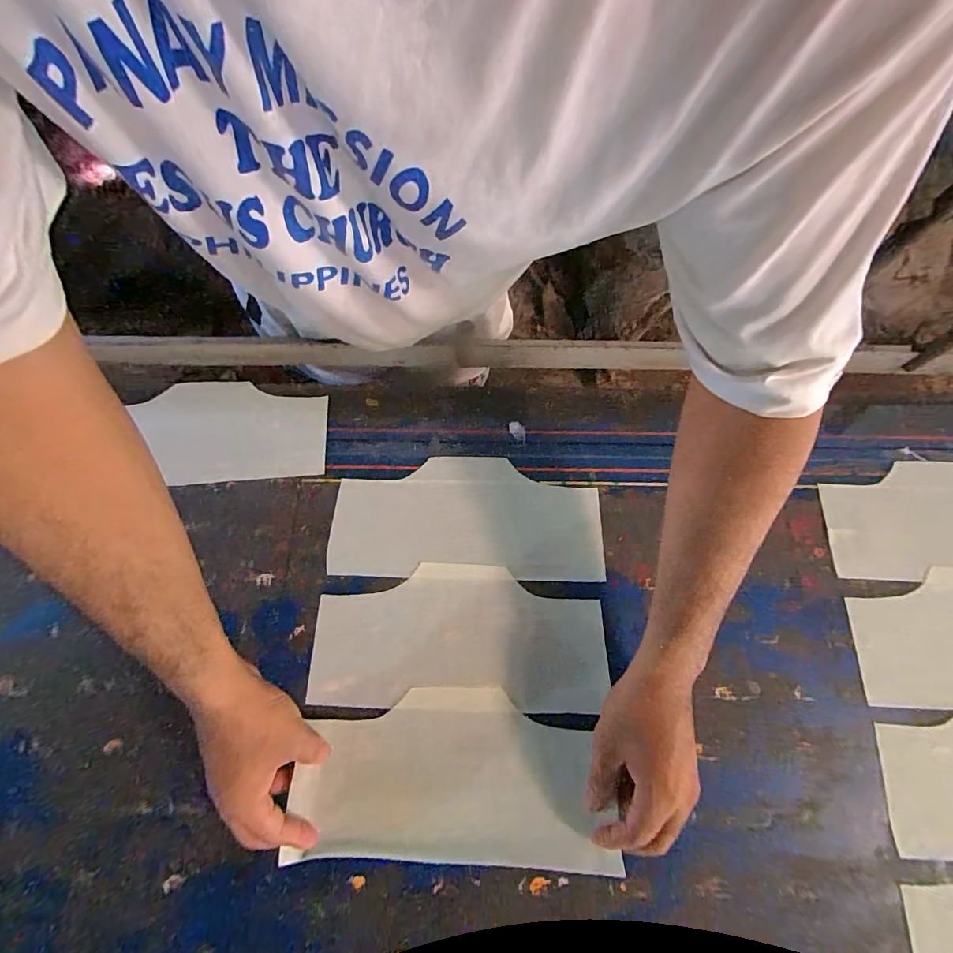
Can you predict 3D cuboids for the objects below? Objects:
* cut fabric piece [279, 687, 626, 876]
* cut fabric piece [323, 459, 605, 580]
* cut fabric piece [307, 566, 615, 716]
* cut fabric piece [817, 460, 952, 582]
[{"bbox_3d":[-0.023,0.262,0.395,0.258,0.025,0.129,1,71,0],"label":"cut fabric piece"},{"bbox_3d":[-0.010,0.043,0.486,0.285,0.005,0.131,1,71,0],"label":"cut fabric piece"},{"bbox_3d":[-0.016,0.158,0.447,0.283,0.008,0.132,1,71,0],"label":"cut fabric piece"},{"bbox_3d":[0.519,0.046,0.489,0.279,0.009,0.133,1,71,0],"label":"cut fabric piece"}]

